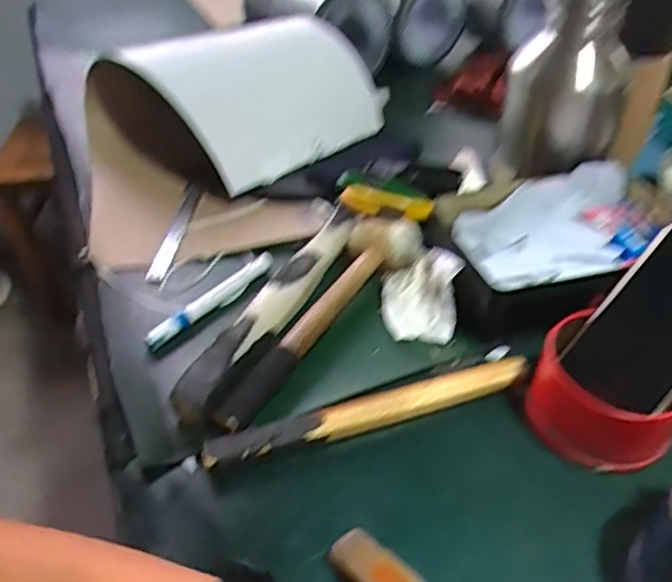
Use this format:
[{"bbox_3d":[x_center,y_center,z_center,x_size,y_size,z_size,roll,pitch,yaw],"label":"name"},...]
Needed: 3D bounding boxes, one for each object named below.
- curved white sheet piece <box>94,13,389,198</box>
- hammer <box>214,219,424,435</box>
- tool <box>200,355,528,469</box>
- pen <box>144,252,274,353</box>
[{"bbox_3d":[-0.082,-0.229,0.746,0.308,0.130,0.170,-29,49,-28],"label":"curved white sheet piece"},{"bbox_3d":[-0.021,0.017,0.528,0.063,0.041,0.261,26,49,28],"label":"hammer"},{"bbox_3d":[0.029,0.090,0.467,0.254,0.020,0.019,-14,43,-13],"label":"tool"},{"bbox_3d":[-0.113,0.008,0.569,0.016,0.016,0.149,28,50,29],"label":"pen"}]

